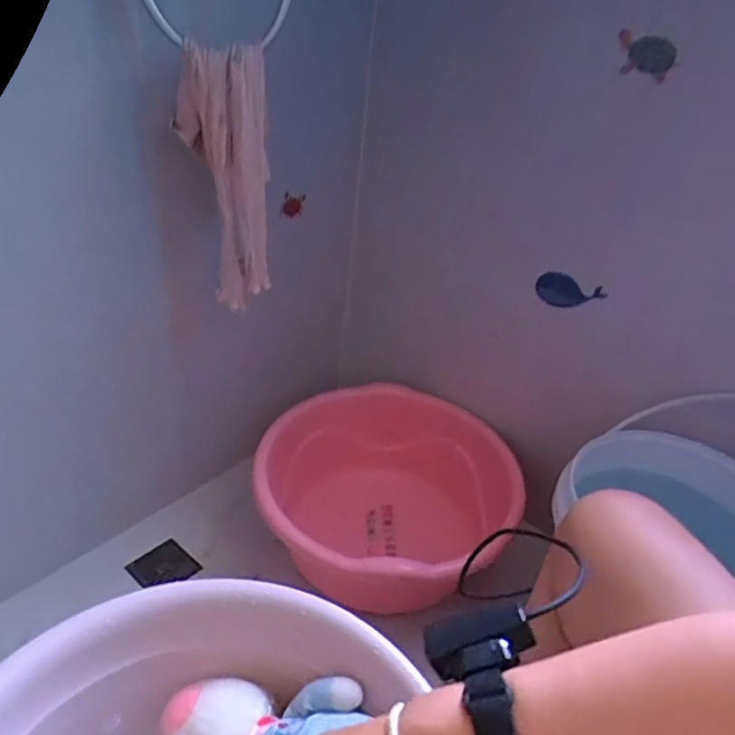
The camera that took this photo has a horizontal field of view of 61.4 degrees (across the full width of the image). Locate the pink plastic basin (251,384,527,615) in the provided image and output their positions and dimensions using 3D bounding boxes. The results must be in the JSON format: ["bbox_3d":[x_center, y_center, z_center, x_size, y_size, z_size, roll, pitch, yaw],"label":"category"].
[{"bbox_3d":[-0.007,0.230,1.145,0.456,0.212,0.434,5,34,-3],"label":"pink plastic basin"}]

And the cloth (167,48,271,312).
[{"bbox_3d":[-0.193,-0.250,0.858,0.111,0.347,0.048,-12,39,-25],"label":"cloth"}]

